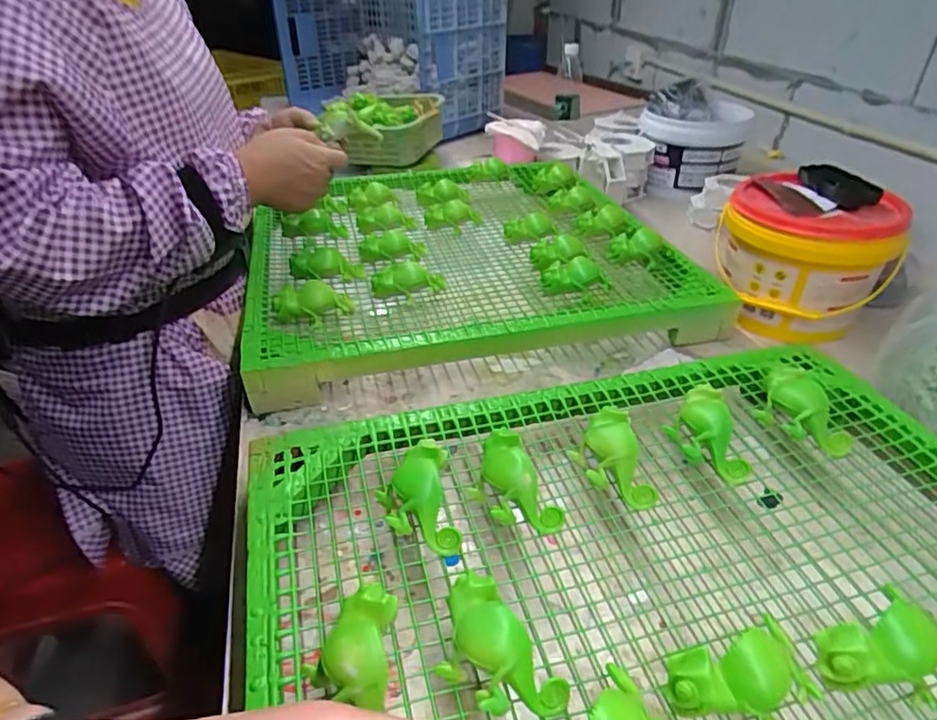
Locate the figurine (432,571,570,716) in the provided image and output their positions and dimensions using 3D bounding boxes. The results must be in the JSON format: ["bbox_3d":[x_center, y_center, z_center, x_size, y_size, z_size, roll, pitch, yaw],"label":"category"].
[{"bbox_3d":[0.012,0.185,0.373,0.057,0.046,0.095,-25,41,-29],"label":"figurine"}]

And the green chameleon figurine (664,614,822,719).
[{"bbox_3d":[0.168,0.196,0.358,0.092,0.050,0.051,-9,36,-10],"label":"green chameleon figurine"}]

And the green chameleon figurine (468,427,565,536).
[{"bbox_3d":[0.033,0.102,0.484,0.054,0.050,0.092,-21,40,-25],"label":"green chameleon figurine"}]

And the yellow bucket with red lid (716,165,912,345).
[{"bbox_3d":[0.436,-0.143,0.774,0.195,0.167,0.178,16,39,23],"label":"yellow bucket with red lid"}]

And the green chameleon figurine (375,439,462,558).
[{"bbox_3d":[-0.042,0.106,0.468,0.059,0.039,0.089,-7,36,-8],"label":"green chameleon figurine"}]

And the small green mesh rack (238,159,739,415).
[{"bbox_3d":[-0.016,-0.186,0.901,0.574,0.096,0.585,-8,36,-9],"label":"small green mesh rack"}]

